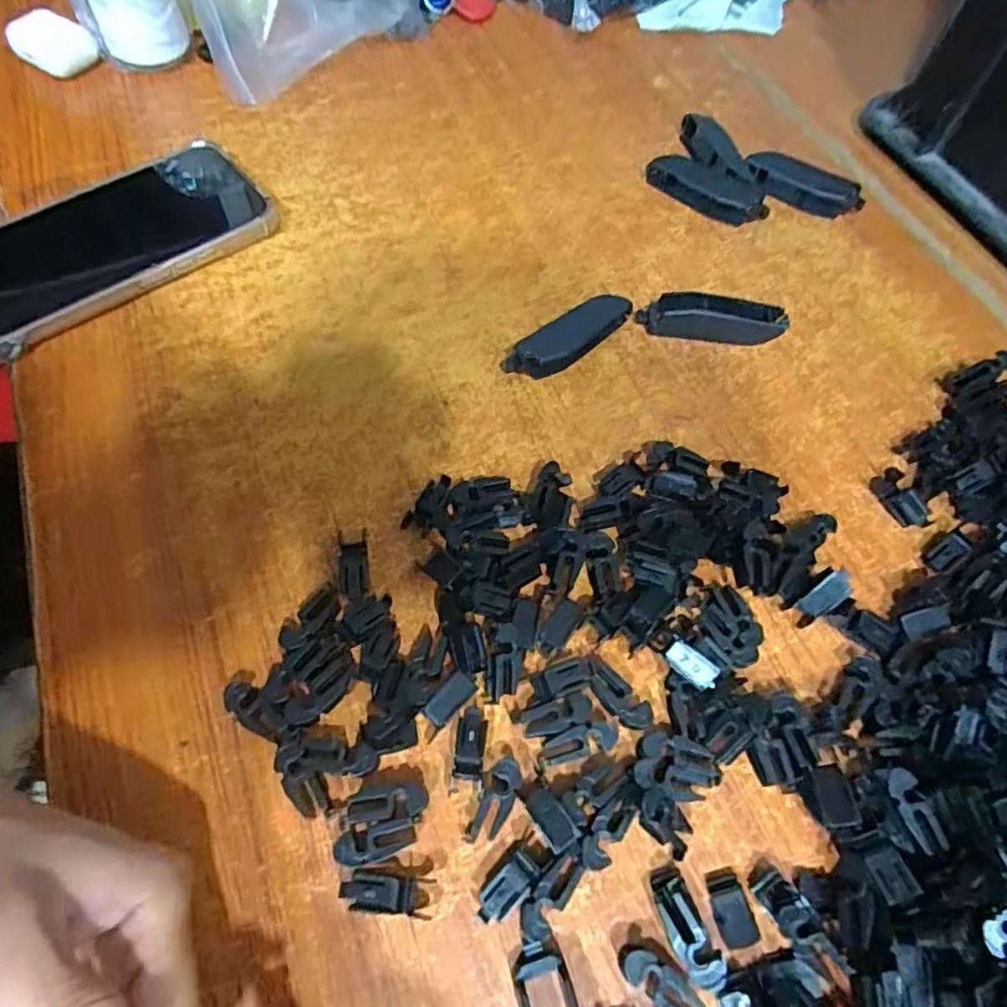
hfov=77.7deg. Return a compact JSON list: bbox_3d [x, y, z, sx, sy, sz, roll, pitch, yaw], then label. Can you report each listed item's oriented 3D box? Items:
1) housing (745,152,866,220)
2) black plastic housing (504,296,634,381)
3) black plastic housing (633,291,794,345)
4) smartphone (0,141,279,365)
[{"bbox_3d":[0.183,-0.194,0.383,0.070,0.020,0.019,27,63,11],"label":"housing"},{"bbox_3d":[0.034,-0.084,0.317,0.074,0.019,0.019,-34,68,-20],"label":"black plastic housing"},{"bbox_3d":[0.110,-0.098,0.330,0.074,0.018,0.020,5,61,-1],"label":"black plastic housing"},{"bbox_3d":[-0.212,-0.138,0.330,0.163,0.016,0.088,-38,70,-21],"label":"smartphone"}]

